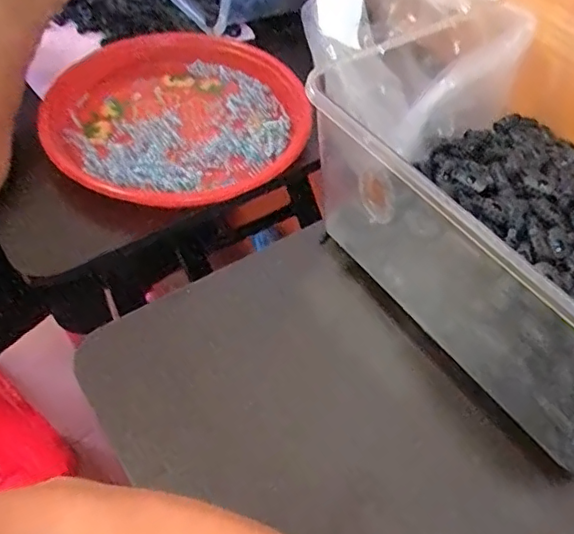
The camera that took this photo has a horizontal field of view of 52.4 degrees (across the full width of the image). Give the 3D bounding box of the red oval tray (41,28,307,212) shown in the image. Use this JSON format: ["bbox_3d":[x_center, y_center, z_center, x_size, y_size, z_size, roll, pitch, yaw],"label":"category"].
[{"bbox_3d":[-0.100,-0.148,0.550,0.243,0.046,0.240,-10,51,-15],"label":"red oval tray"}]

